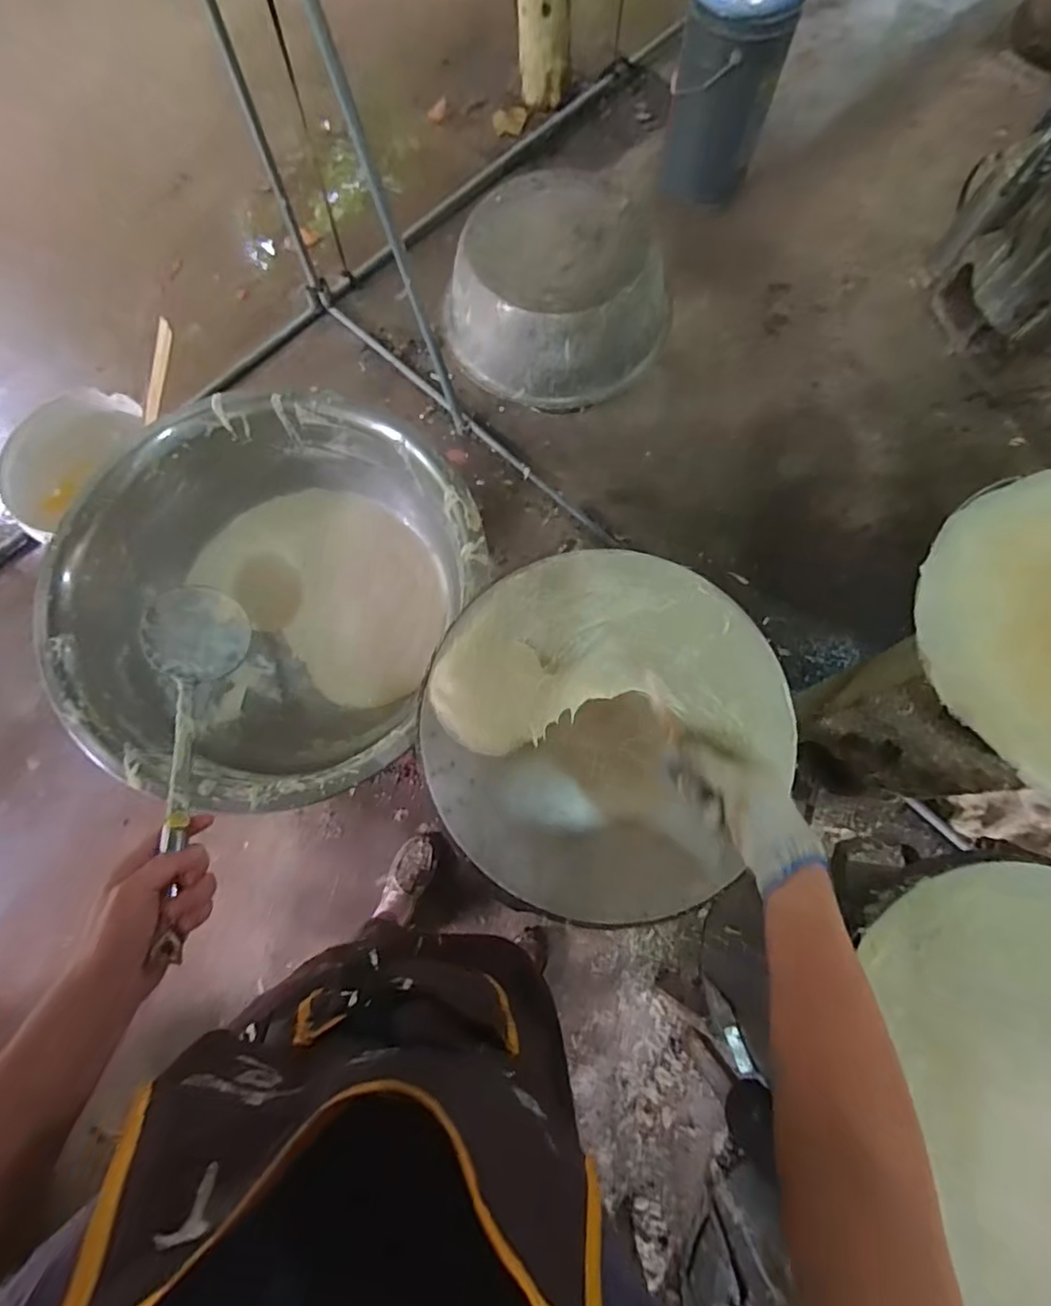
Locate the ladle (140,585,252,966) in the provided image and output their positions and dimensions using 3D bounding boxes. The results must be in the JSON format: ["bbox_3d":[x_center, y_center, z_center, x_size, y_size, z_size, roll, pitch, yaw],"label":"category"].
[{"bbox_3d":[-0.303,0.092,0.516,0.079,0.084,0.335,-14,56,-4],"label":"ladle"}]

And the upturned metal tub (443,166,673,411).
[{"bbox_3d":[0.055,-0.855,1.344,0.458,0.255,0.487,0,74,0],"label":"upturned metal tub"}]

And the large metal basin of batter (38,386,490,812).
[{"bbox_3d":[-0.347,-0.074,0.817,0.514,0.184,0.523,0,74,0],"label":"large metal basin of batter"}]

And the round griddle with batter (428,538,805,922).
[{"bbox_3d":[0.082,0.069,0.615,0.367,0.031,0.381,0,74,0],"label":"round griddle with batter"}]

